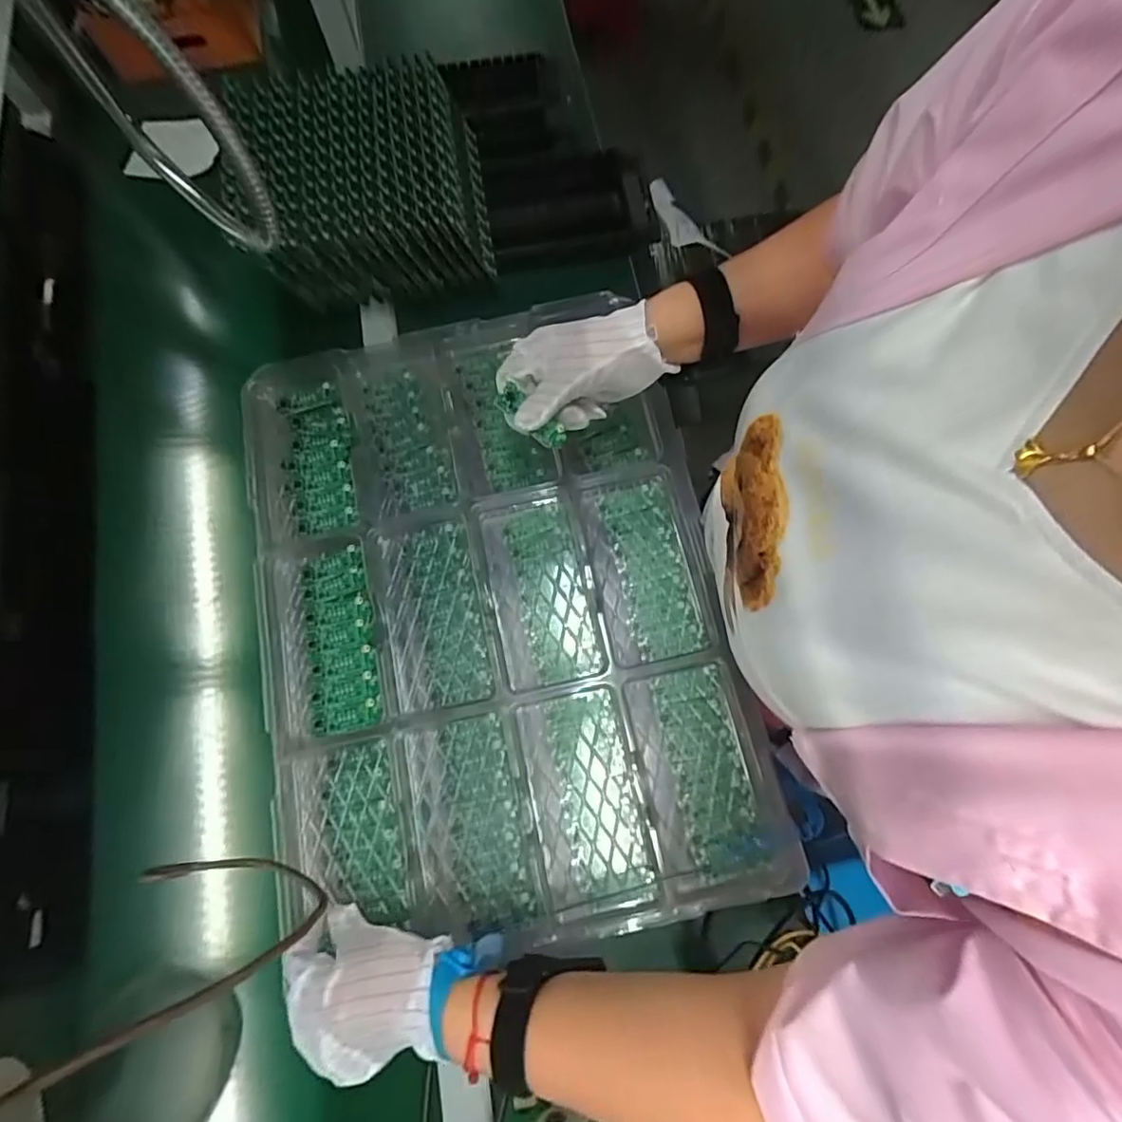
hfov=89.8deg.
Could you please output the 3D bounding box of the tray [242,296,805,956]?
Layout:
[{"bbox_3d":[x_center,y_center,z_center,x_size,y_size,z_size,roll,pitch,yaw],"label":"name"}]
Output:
[{"bbox_3d":[-0.065,0.030,0.503,0.395,0.034,0.536,-11,74,-3],"label":"tray"}]

